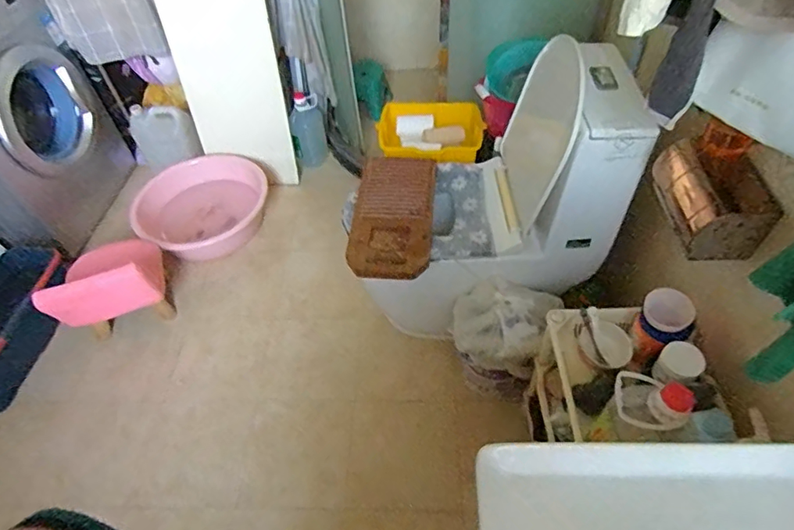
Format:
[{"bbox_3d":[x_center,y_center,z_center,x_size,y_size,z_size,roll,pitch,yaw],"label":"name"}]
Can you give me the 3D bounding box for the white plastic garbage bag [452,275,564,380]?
[{"bbox_3d":[0.257,0.179,1.289,0.250,0.251,0.181,27,58,24],"label":"white plastic garbage bag"}]

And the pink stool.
[{"bbox_3d":[-0.921,0.026,1.568,0.320,0.273,0.347,-27,54,-17],"label":"pink stool"}]

